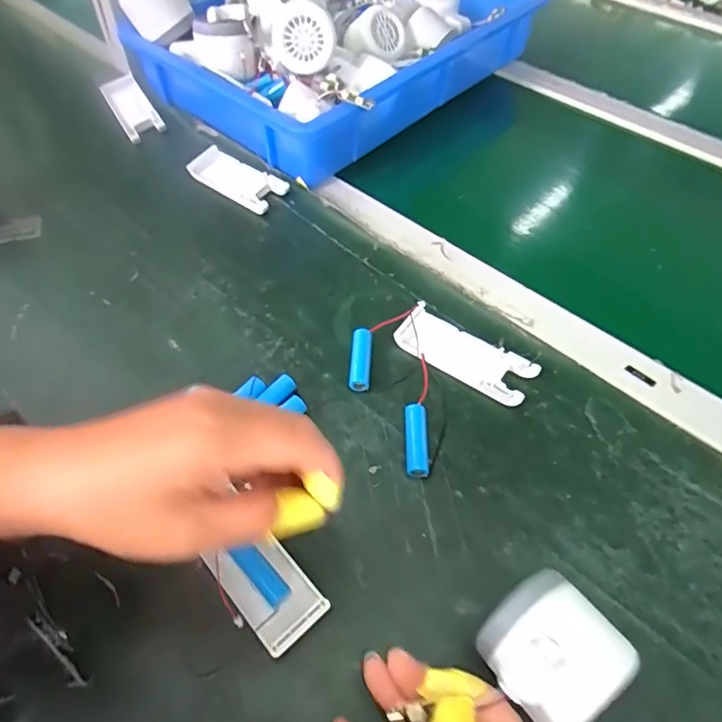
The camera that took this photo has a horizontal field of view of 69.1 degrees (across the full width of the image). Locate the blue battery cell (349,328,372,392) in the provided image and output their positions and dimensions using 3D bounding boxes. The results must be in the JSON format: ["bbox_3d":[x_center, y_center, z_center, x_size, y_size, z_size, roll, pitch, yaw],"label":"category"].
[{"bbox_3d":[0.000,-0.002,0.393,0.015,0.013,0.048,3,53,1],"label":"blue battery cell"}]

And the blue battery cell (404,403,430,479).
[{"bbox_3d":[0.038,0.054,0.358,0.016,0.013,0.050,1,53,0],"label":"blue battery cell"}]

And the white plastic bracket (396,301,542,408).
[{"bbox_3d":[0.079,-0.005,0.401,0.105,0.010,0.041,30,58,20],"label":"white plastic bracket"}]

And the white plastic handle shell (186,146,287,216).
[{"bbox_3d":[-0.121,-0.177,0.517,0.101,0.020,0.043,30,58,20],"label":"white plastic handle shell"}]

